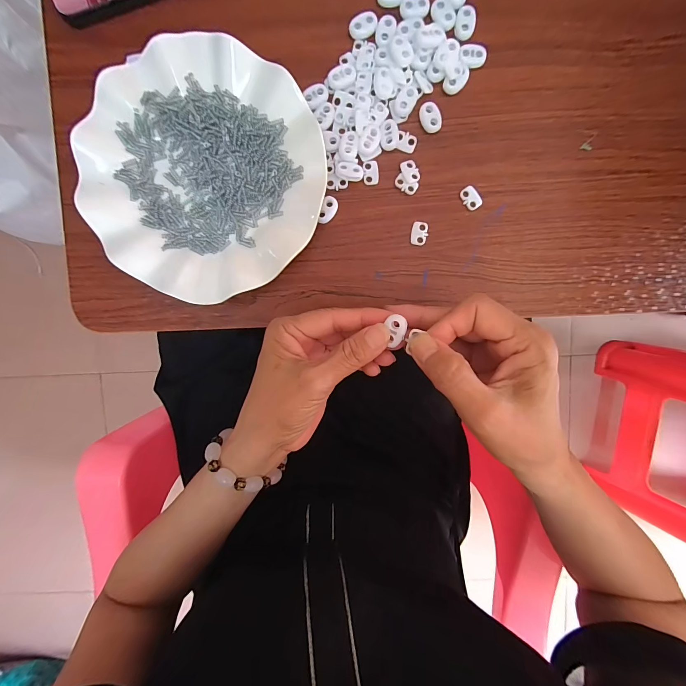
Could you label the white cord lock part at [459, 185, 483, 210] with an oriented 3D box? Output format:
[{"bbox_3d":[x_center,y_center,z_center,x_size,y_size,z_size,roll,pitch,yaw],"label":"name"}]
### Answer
[{"bbox_3d":[0.105,-0.119,0.259,0.014,0.004,0.020,-44,93,4],"label":"white cord lock part"}]

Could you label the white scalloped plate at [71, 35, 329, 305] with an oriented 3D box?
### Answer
[{"bbox_3d":[-0.107,-0.129,0.249,0.181,0.024,0.179,0,95,0],"label":"white scalloped plate"}]

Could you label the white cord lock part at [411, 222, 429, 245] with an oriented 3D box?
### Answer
[{"bbox_3d":[0.063,-0.091,0.262,0.014,0.004,0.019,4,95,0],"label":"white cord lock part"}]

